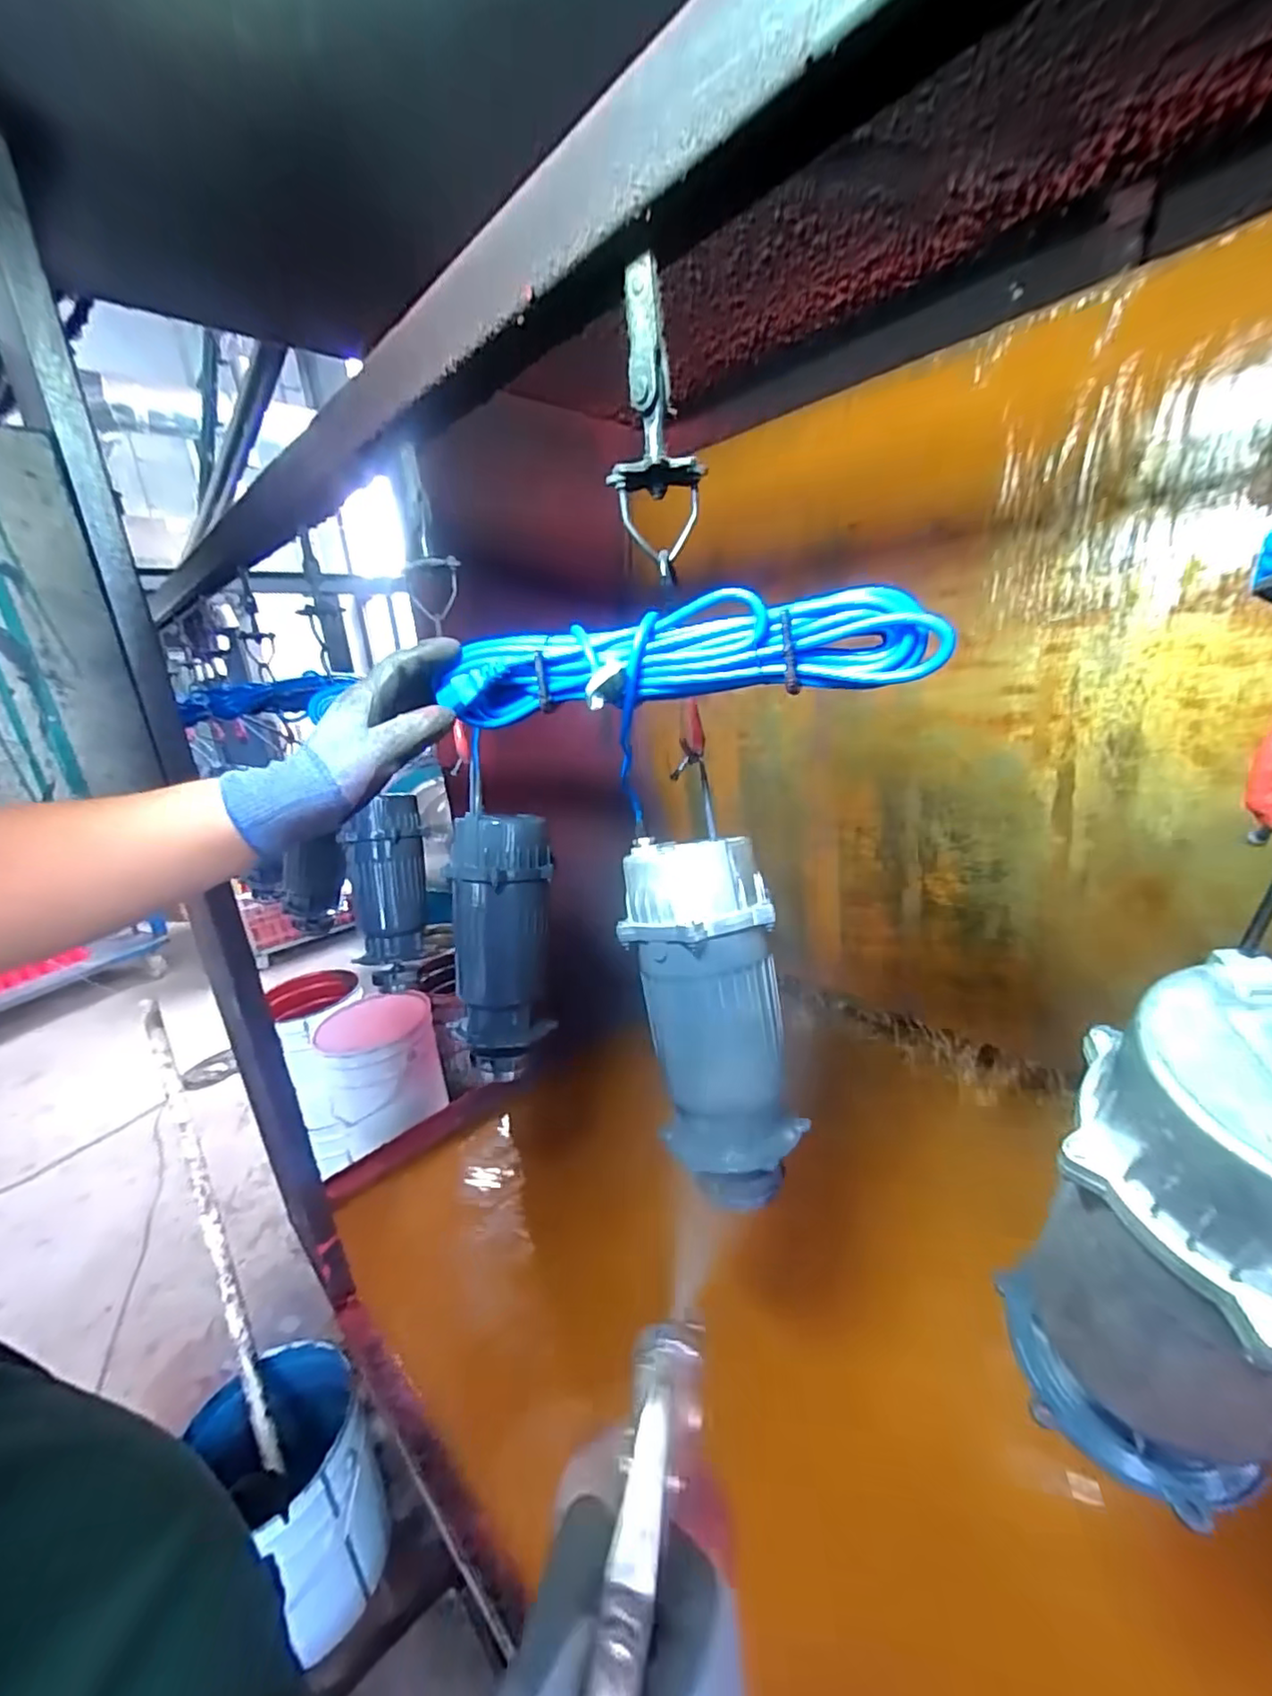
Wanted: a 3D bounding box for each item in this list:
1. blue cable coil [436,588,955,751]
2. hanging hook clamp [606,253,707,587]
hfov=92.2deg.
[{"bbox_3d":[0.014,-0.137,0.442,0.372,0.067,0.041,0,16,21],"label":"blue cable coil"},{"bbox_3d":[0.012,-0.327,0.480,0.072,0.208,0.041,-7,15,-2],"label":"hanging hook clamp"}]

